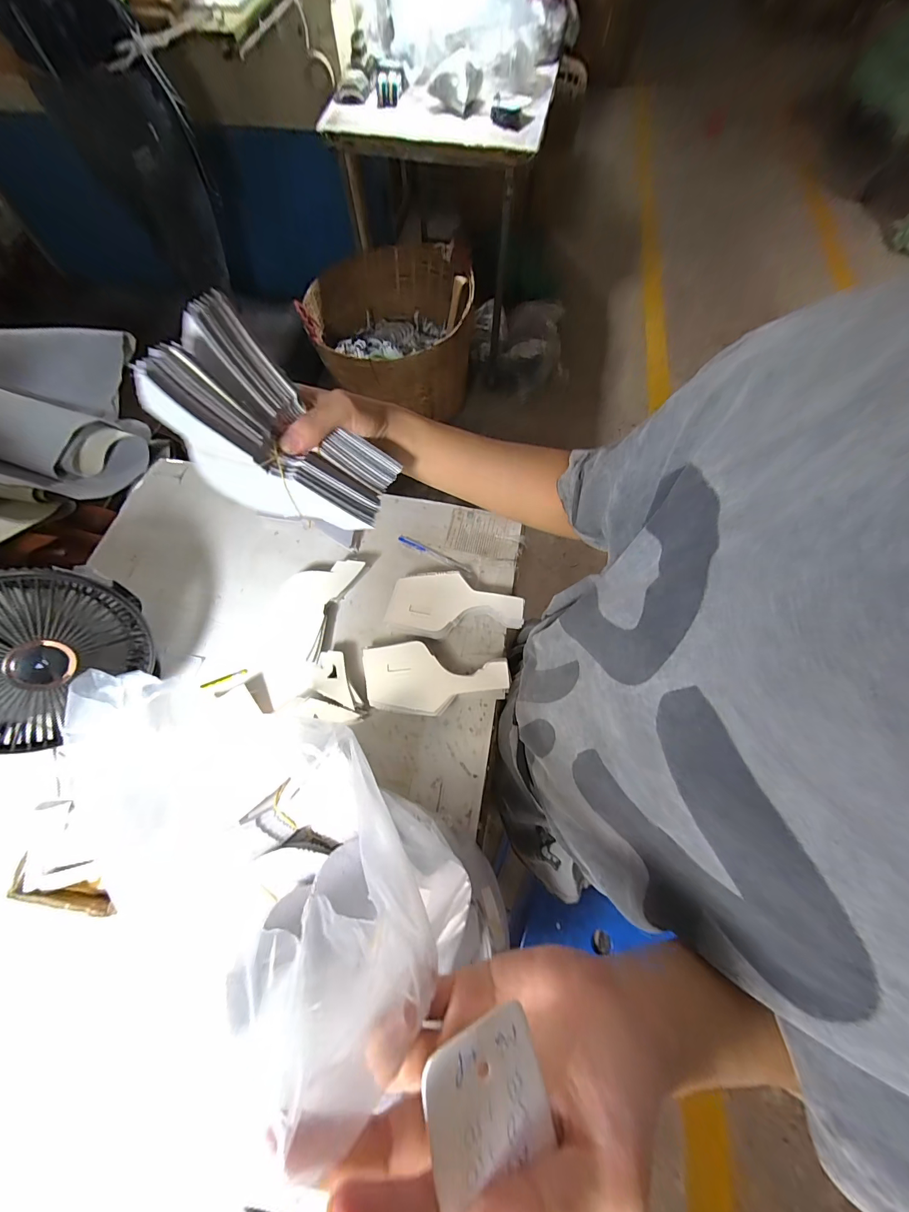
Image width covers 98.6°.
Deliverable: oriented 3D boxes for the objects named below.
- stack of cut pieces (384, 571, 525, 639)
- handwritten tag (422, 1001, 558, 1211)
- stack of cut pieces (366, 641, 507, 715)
[{"bbox_3d":[0.001,-0.001,0.616,0.203,0.045,0.097,-2,68,-1],"label":"stack of cut pieces"},{"bbox_3d":[0.019,0.218,0.144,0.050,0.005,0.100,-6,72,-32],"label":"handwritten tag"},{"bbox_3d":[-0.029,0.105,0.567,0.212,0.053,0.109,6,68,2],"label":"stack of cut pieces"}]

